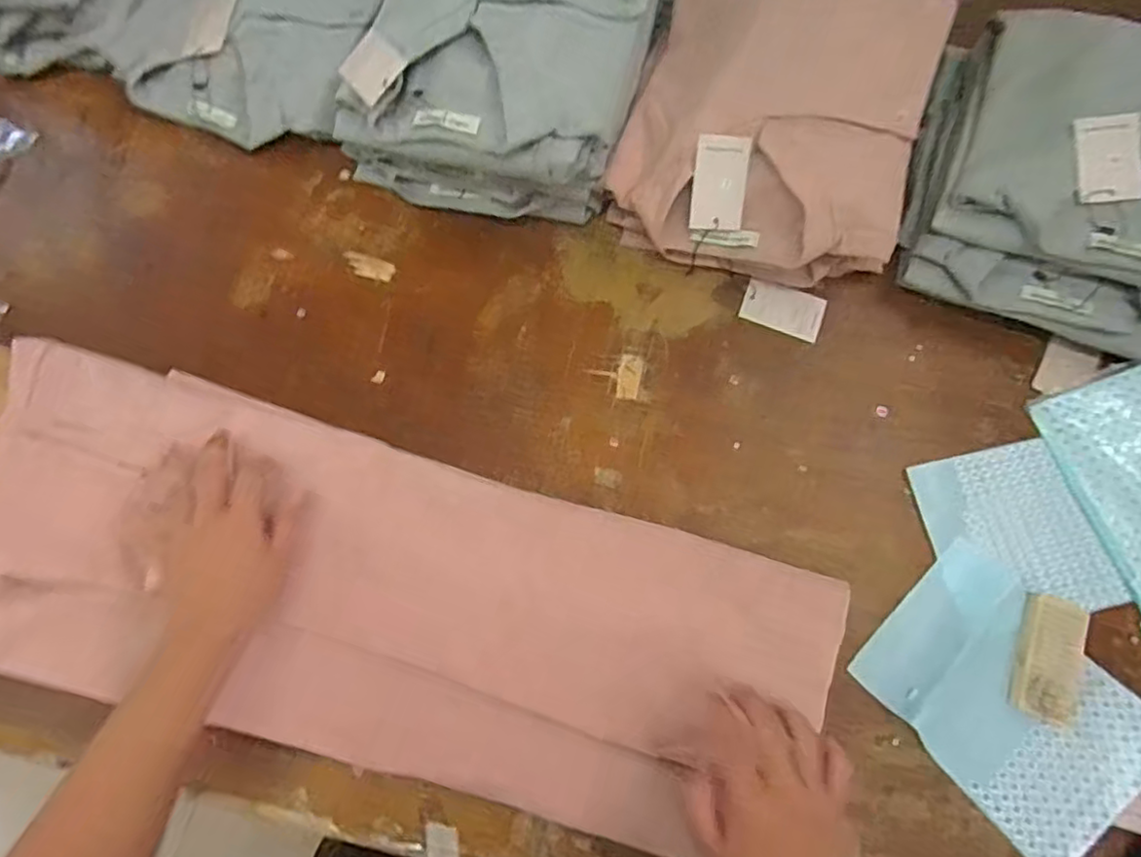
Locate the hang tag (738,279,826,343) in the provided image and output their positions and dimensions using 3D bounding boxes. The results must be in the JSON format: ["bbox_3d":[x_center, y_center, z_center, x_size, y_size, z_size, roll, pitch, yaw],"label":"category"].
[{"bbox_3d":[0.214,-0.120,0.633,0.080,0.006,0.045,20,77,3],"label":"hang tag"}]

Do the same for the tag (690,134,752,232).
[{"bbox_3d":[0.137,-0.223,0.575,0.050,0.006,0.079,-2,114,-12],"label":"tag"}]

